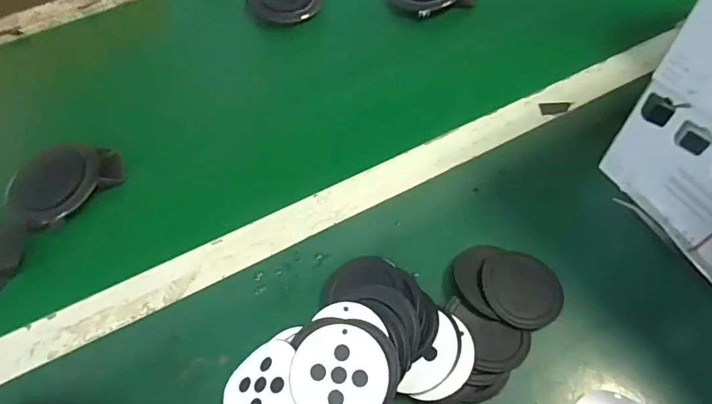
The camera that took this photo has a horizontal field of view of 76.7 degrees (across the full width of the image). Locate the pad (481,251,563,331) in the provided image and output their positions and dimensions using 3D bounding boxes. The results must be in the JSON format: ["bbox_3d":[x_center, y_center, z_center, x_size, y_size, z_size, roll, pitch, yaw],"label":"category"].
[{"bbox_3d":[0.124,0.065,0.335,0.059,0.004,0.057,-2,57,4],"label":"pad"}]

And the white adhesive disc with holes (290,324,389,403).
[{"bbox_3d":[-0.011,0.111,0.288,0.061,0.004,0.061,-2,66,5],"label":"white adhesive disc with holes"}]

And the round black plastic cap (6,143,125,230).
[{"bbox_3d":[-0.281,-0.022,0.429,0.081,0.020,0.099,36,67,24],"label":"round black plastic cap"}]

